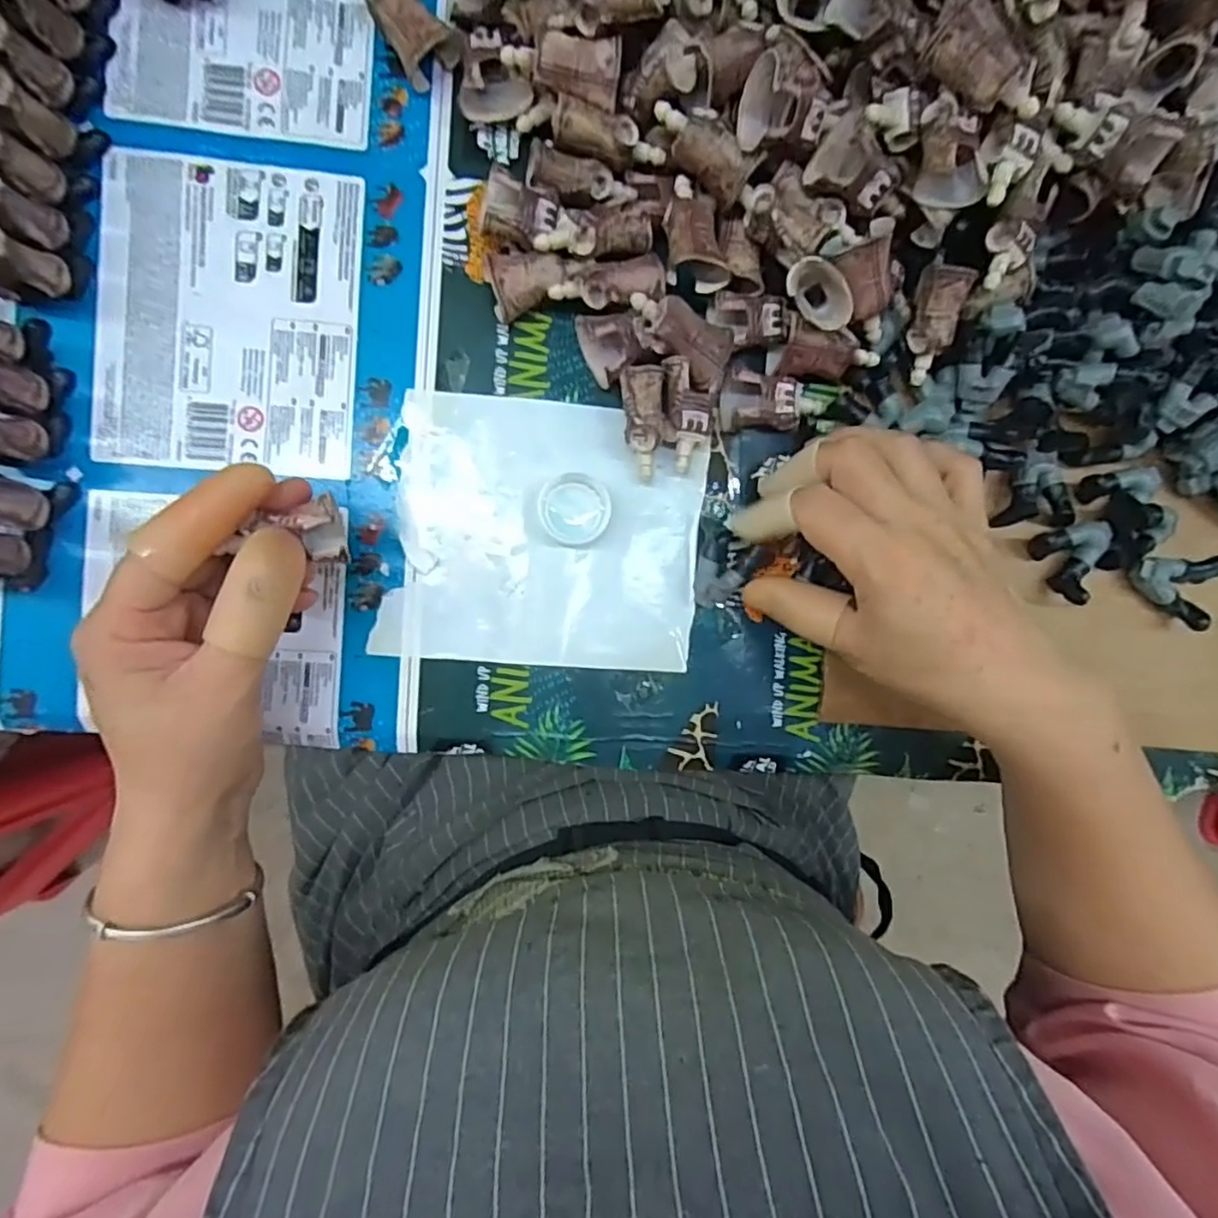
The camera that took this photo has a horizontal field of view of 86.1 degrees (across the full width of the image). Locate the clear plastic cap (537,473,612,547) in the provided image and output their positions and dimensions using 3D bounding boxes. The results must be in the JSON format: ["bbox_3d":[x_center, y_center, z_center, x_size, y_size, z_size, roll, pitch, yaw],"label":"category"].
[{"bbox_3d":[-0.016,-0.045,0.300,0.033,0.005,0.032,0,93,-6],"label":"clear plastic cap"}]

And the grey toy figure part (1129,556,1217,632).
[{"bbox_3d":[0.285,-0.008,0.326,0.043,0.014,0.036,-2,93,-6],"label":"grey toy figure part"}]

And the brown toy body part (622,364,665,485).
[{"bbox_3d":[0.016,-0.083,0.294,0.016,0.014,0.050,-5,116,-4],"label":"brown toy body part"}]

